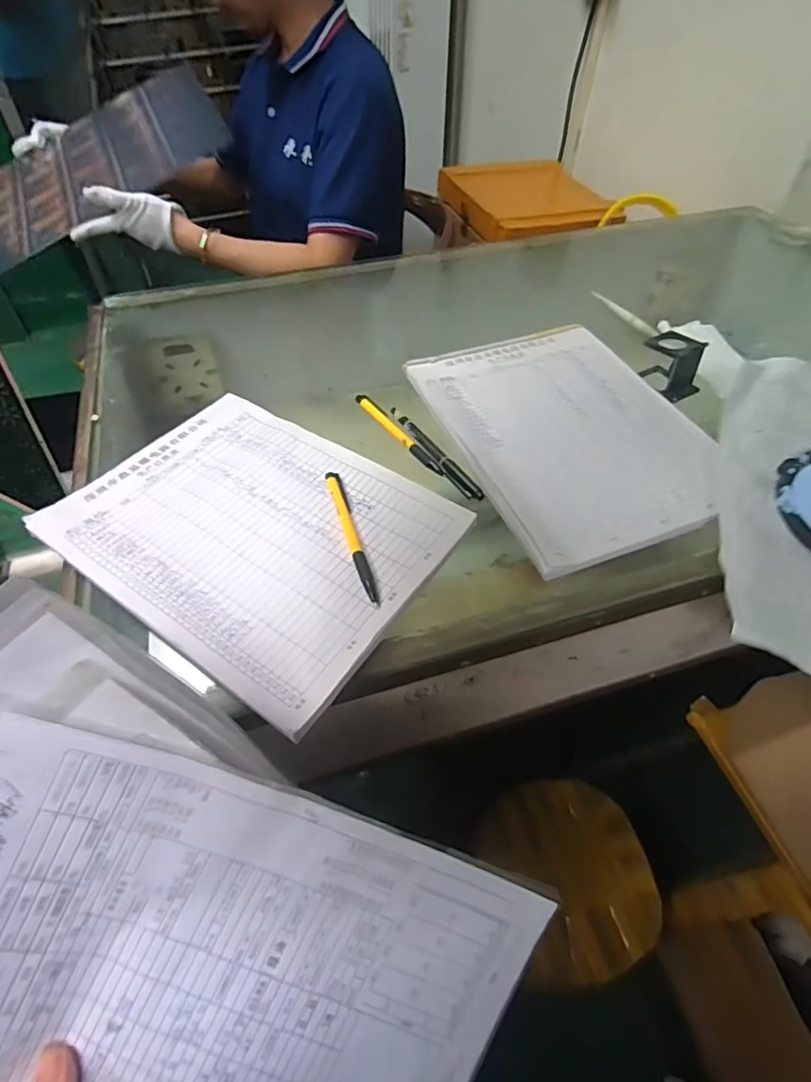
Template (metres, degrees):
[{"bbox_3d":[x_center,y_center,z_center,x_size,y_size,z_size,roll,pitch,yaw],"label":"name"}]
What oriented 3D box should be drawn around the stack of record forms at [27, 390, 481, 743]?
[{"bbox_3d":[-0.119,-0.014,0.431,0.284,0.007,0.217,29,57,21],"label":"stack of record forms"}]

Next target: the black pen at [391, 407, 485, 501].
[{"bbox_3d":[0.026,-0.079,0.490,0.015,0.011,0.135,-26,56,-19],"label":"black pen"}]

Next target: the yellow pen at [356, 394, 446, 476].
[{"bbox_3d":[-0.006,-0.101,0.507,0.012,0.011,0.127,-30,57,-21],"label":"yellow pen"}]

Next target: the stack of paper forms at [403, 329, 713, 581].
[{"bbox_3d":[0.147,-0.109,0.502,0.204,0.010,0.293,-16,53,-12],"label":"stack of paper forms"}]

